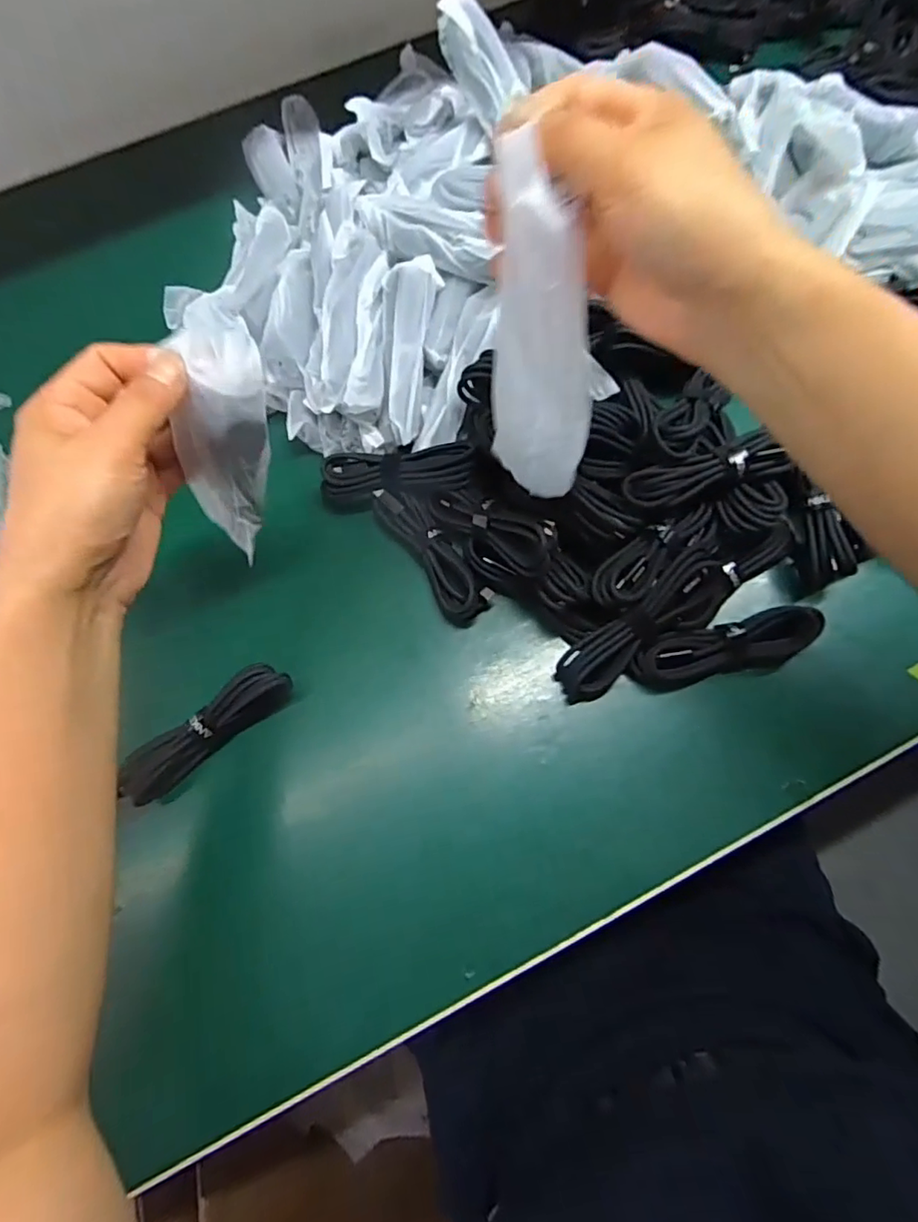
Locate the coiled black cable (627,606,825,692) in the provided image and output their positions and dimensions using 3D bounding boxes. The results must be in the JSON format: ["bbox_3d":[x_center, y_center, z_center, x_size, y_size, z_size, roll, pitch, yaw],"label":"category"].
[{"bbox_3d":[0.162,0.025,0.342,0.113,0.030,0.033,-12,70,-1],"label":"coiled black cable"}]

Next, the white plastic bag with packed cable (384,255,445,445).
[{"bbox_3d":[-0.035,-0.177,0.379,0.033,0.021,0.119,4,94,1],"label":"white plastic bag with packed cable"}]

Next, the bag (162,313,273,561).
[{"bbox_3d":[-0.122,-0.084,0.293,0.037,0.135,0.032,37,53,10],"label":"bag"}]

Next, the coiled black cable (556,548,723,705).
[{"bbox_3d":[0.104,0.009,0.334,0.031,0.026,0.119,44,103,11],"label":"coiled black cable"}]

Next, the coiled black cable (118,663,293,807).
[{"bbox_3d":[-0.151,0.071,0.335,0.107,0.025,0.024,-40,73,-10],"label":"coiled black cable"}]

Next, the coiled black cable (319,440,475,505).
[{"bbox_3d":[-0.040,-0.097,0.380,0.108,0.030,0.036,-3,73,14],"label":"coiled black cable"}]

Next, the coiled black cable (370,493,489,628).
[{"bbox_3d":[-0.019,-0.041,0.369,0.033,0.018,0.109,-32,72,-8],"label":"coiled black cable"}]

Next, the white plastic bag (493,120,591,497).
[{"bbox_3d":[0.038,-0.125,0.257,0.042,0.142,0.029,-16,42,-5],"label":"white plastic bag"}]

